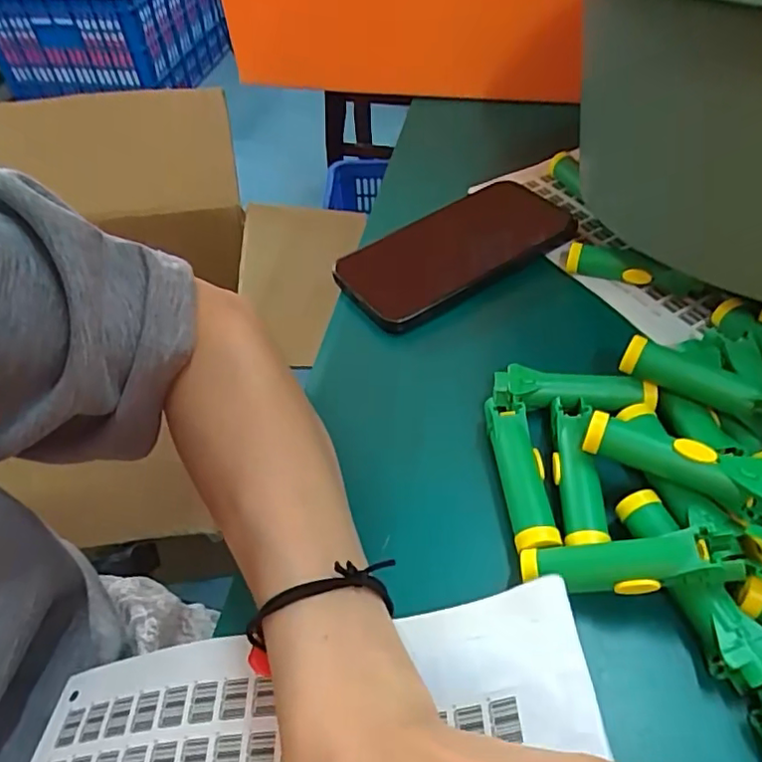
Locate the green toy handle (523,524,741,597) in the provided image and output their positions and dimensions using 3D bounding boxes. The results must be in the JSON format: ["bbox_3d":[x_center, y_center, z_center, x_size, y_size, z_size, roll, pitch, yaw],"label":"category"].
[{"bbox_3d":[0.098,0.074,0.236,0.081,0.014,0.019,-12,45,23],"label":"green toy handle"}]

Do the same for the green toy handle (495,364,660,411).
[{"bbox_3d":[0.100,0.006,0.307,0.080,0.015,0.019,6,50,10],"label":"green toy handle"}]

